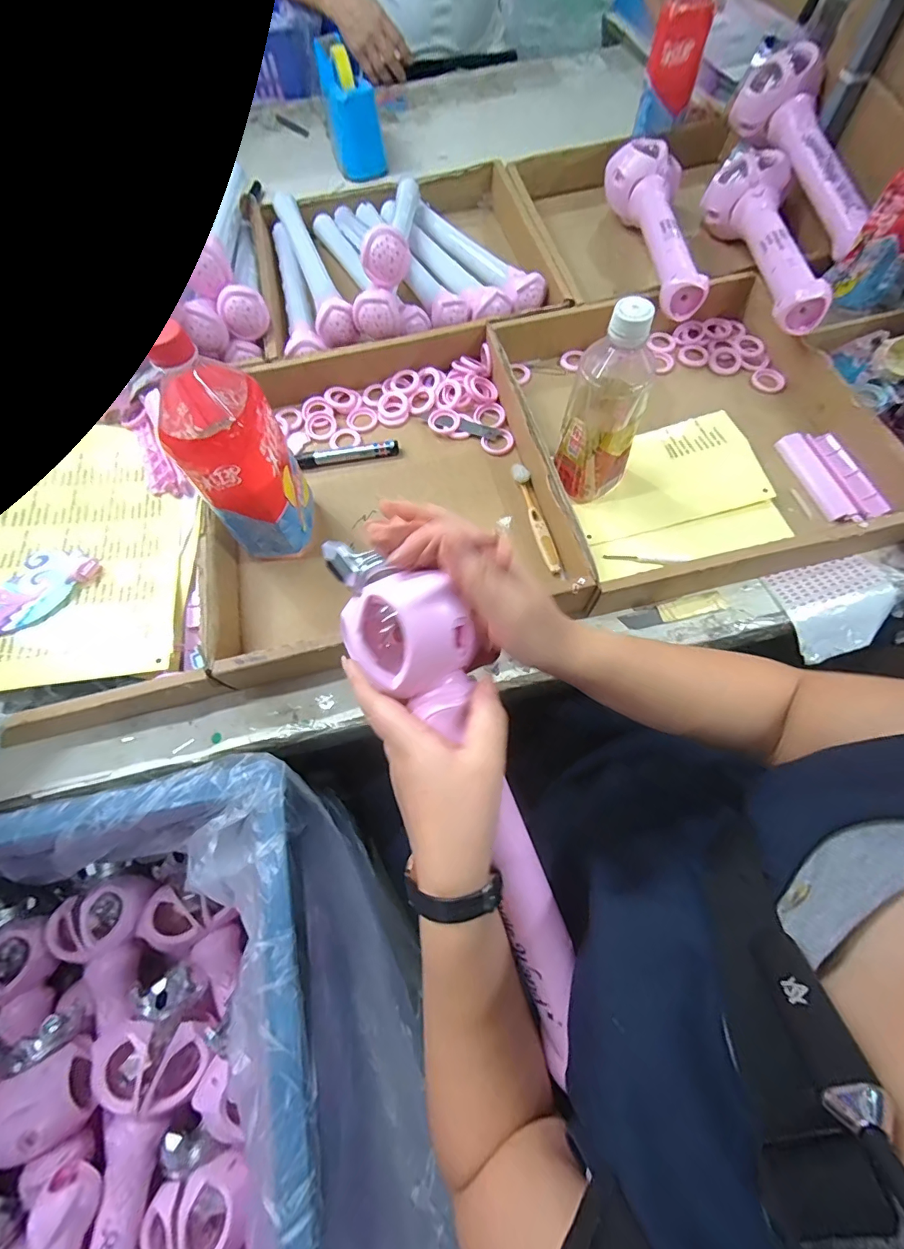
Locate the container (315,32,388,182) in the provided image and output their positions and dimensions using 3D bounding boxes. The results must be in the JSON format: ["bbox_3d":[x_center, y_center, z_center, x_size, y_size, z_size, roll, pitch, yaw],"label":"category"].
[{"bbox_3d":[-0.167,-0.848,0.749,0.075,0.109,0.168,-14,68,-3],"label":"container"}]

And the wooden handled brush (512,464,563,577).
[{"bbox_3d":[0.089,-0.113,0.487,0.016,0.012,0.135,-12,68,-2],"label":"wooden handled brush"}]

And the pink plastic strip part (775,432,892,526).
[{"bbox_3d":[0.409,-0.160,0.494,0.058,0.010,0.122,-16,68,-4],"label":"pink plastic strip part"}]

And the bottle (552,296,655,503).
[{"bbox_3d":[0.145,-0.203,0.430,0.066,0.184,0.078,18,70,10],"label":"bottle"}]

